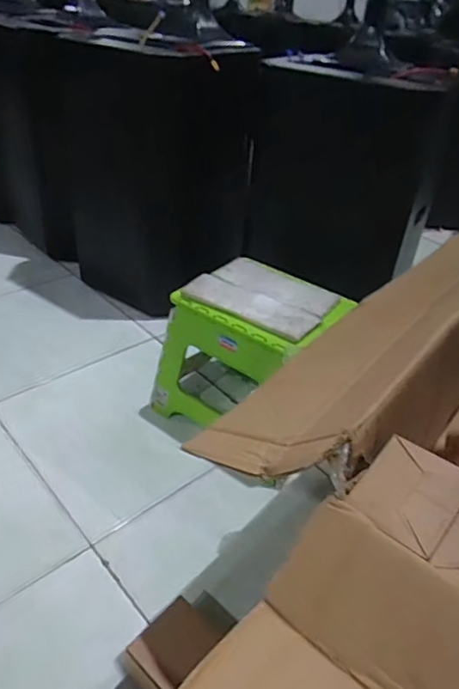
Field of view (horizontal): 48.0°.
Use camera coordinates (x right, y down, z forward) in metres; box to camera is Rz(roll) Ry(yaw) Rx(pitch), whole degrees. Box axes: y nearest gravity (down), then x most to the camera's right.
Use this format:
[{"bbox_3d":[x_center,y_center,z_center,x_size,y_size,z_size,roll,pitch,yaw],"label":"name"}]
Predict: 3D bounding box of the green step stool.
[{"bbox_3d":[0.036,0.022,0.977,0.267,0.274,0.235,28,40,29],"label":"green step stool"}]

